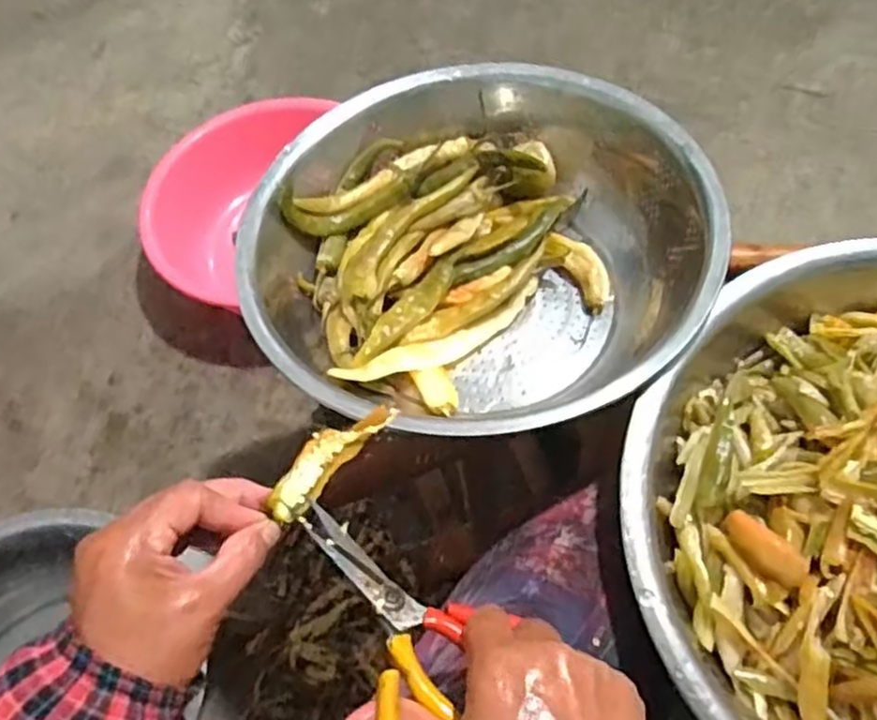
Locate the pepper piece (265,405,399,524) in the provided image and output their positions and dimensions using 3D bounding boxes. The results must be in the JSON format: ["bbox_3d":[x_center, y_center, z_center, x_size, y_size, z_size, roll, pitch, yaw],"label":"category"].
[{"bbox_3d":[-0.065,0.056,0.421,0.029,0.015,0.092,29,49,20],"label":"pepper piece"}]

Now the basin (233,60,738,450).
[{"bbox_3d":[0.032,-0.082,0.567,0.329,0.101,0.324,-1,61,2],"label":"basin"}]

